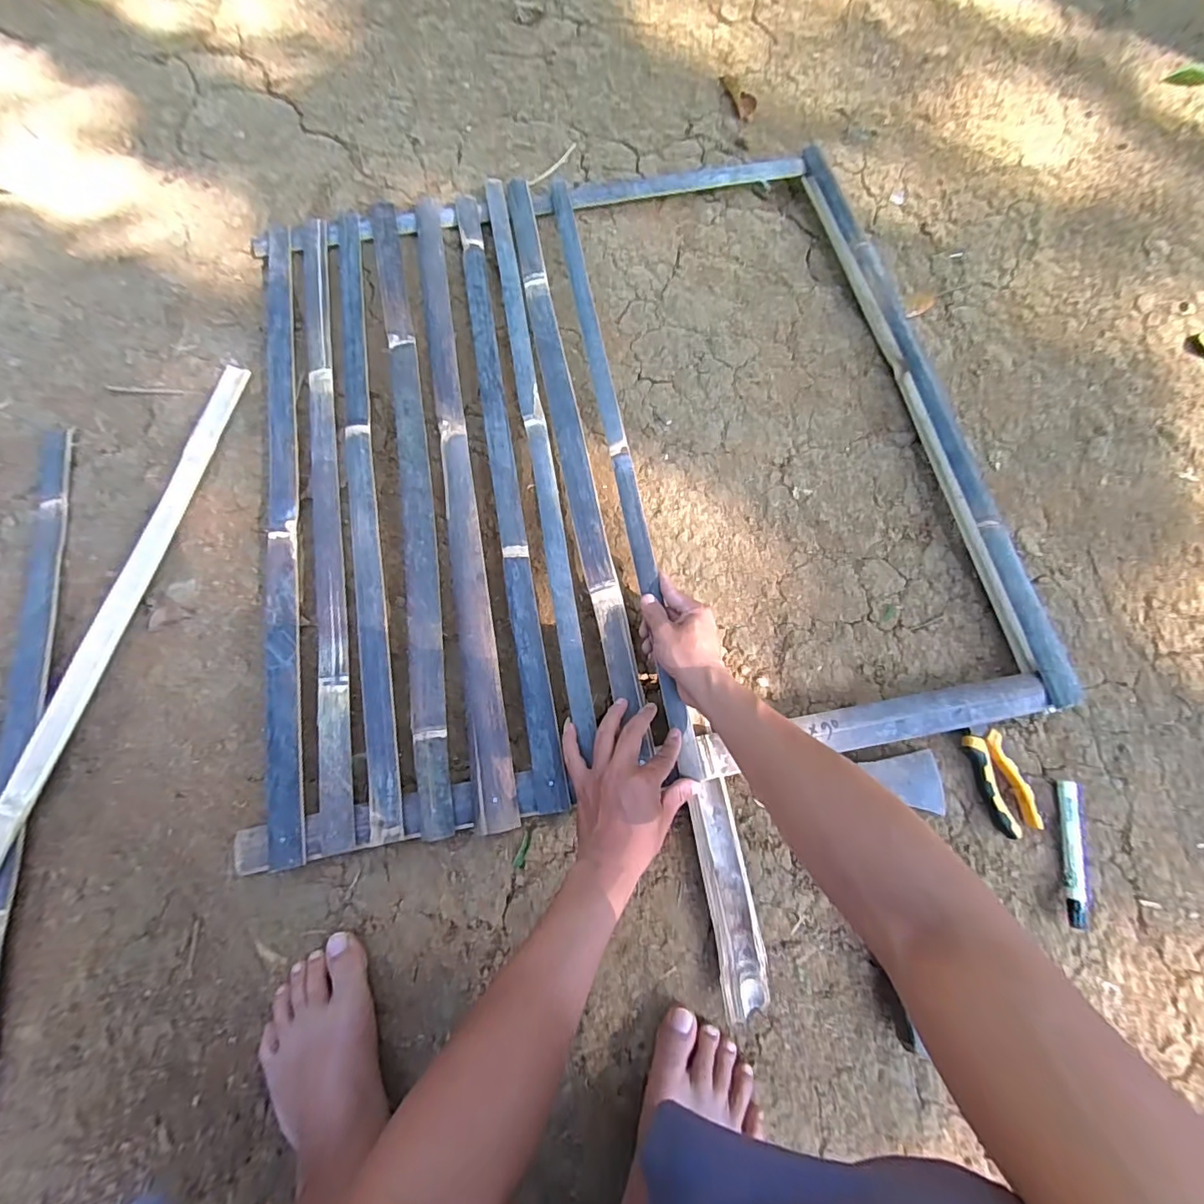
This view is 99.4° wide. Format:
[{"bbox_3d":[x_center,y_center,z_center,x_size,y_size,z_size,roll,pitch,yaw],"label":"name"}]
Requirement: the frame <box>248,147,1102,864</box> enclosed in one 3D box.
[{"bbox_3d":[0.016,-0.227,0.675,0.857,0.061,0.891,-9,74,-4],"label":"frame"}]

